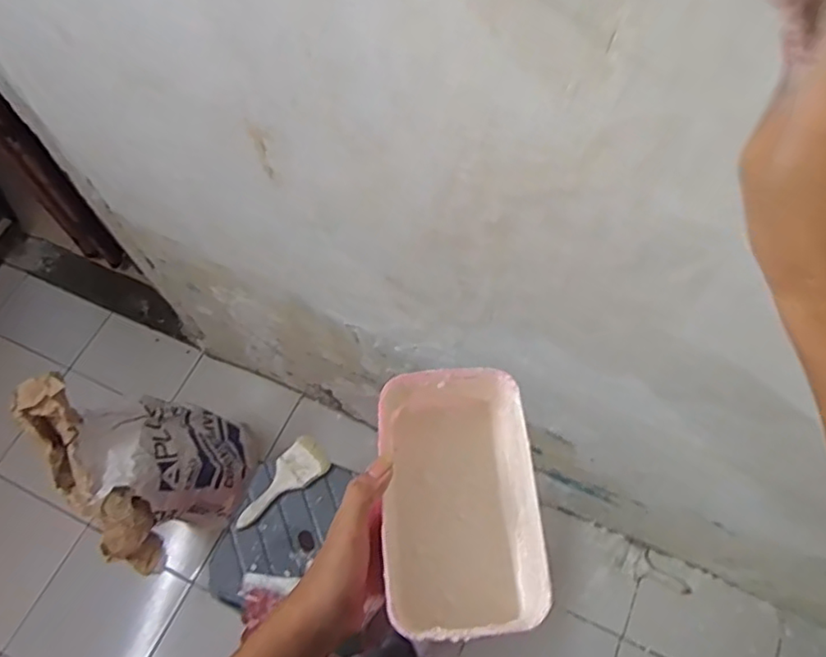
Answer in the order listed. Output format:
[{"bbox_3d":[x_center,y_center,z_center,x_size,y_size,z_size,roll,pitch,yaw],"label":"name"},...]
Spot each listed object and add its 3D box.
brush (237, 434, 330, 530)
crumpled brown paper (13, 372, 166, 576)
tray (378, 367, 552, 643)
[{"bbox_3d":[-0.223,0.262,1.058,0.176,0.013,0.068,-42,88,-16],"label":"brush"},{"bbox_3d":[-0.562,0.284,1.120,0.114,0.451,0.101,-23,26,-10],"label":"crumpled brown paper"},{"bbox_3d":[0.033,0.128,0.480,0.108,0.069,0.192,-4,63,0],"label":"tray"}]

